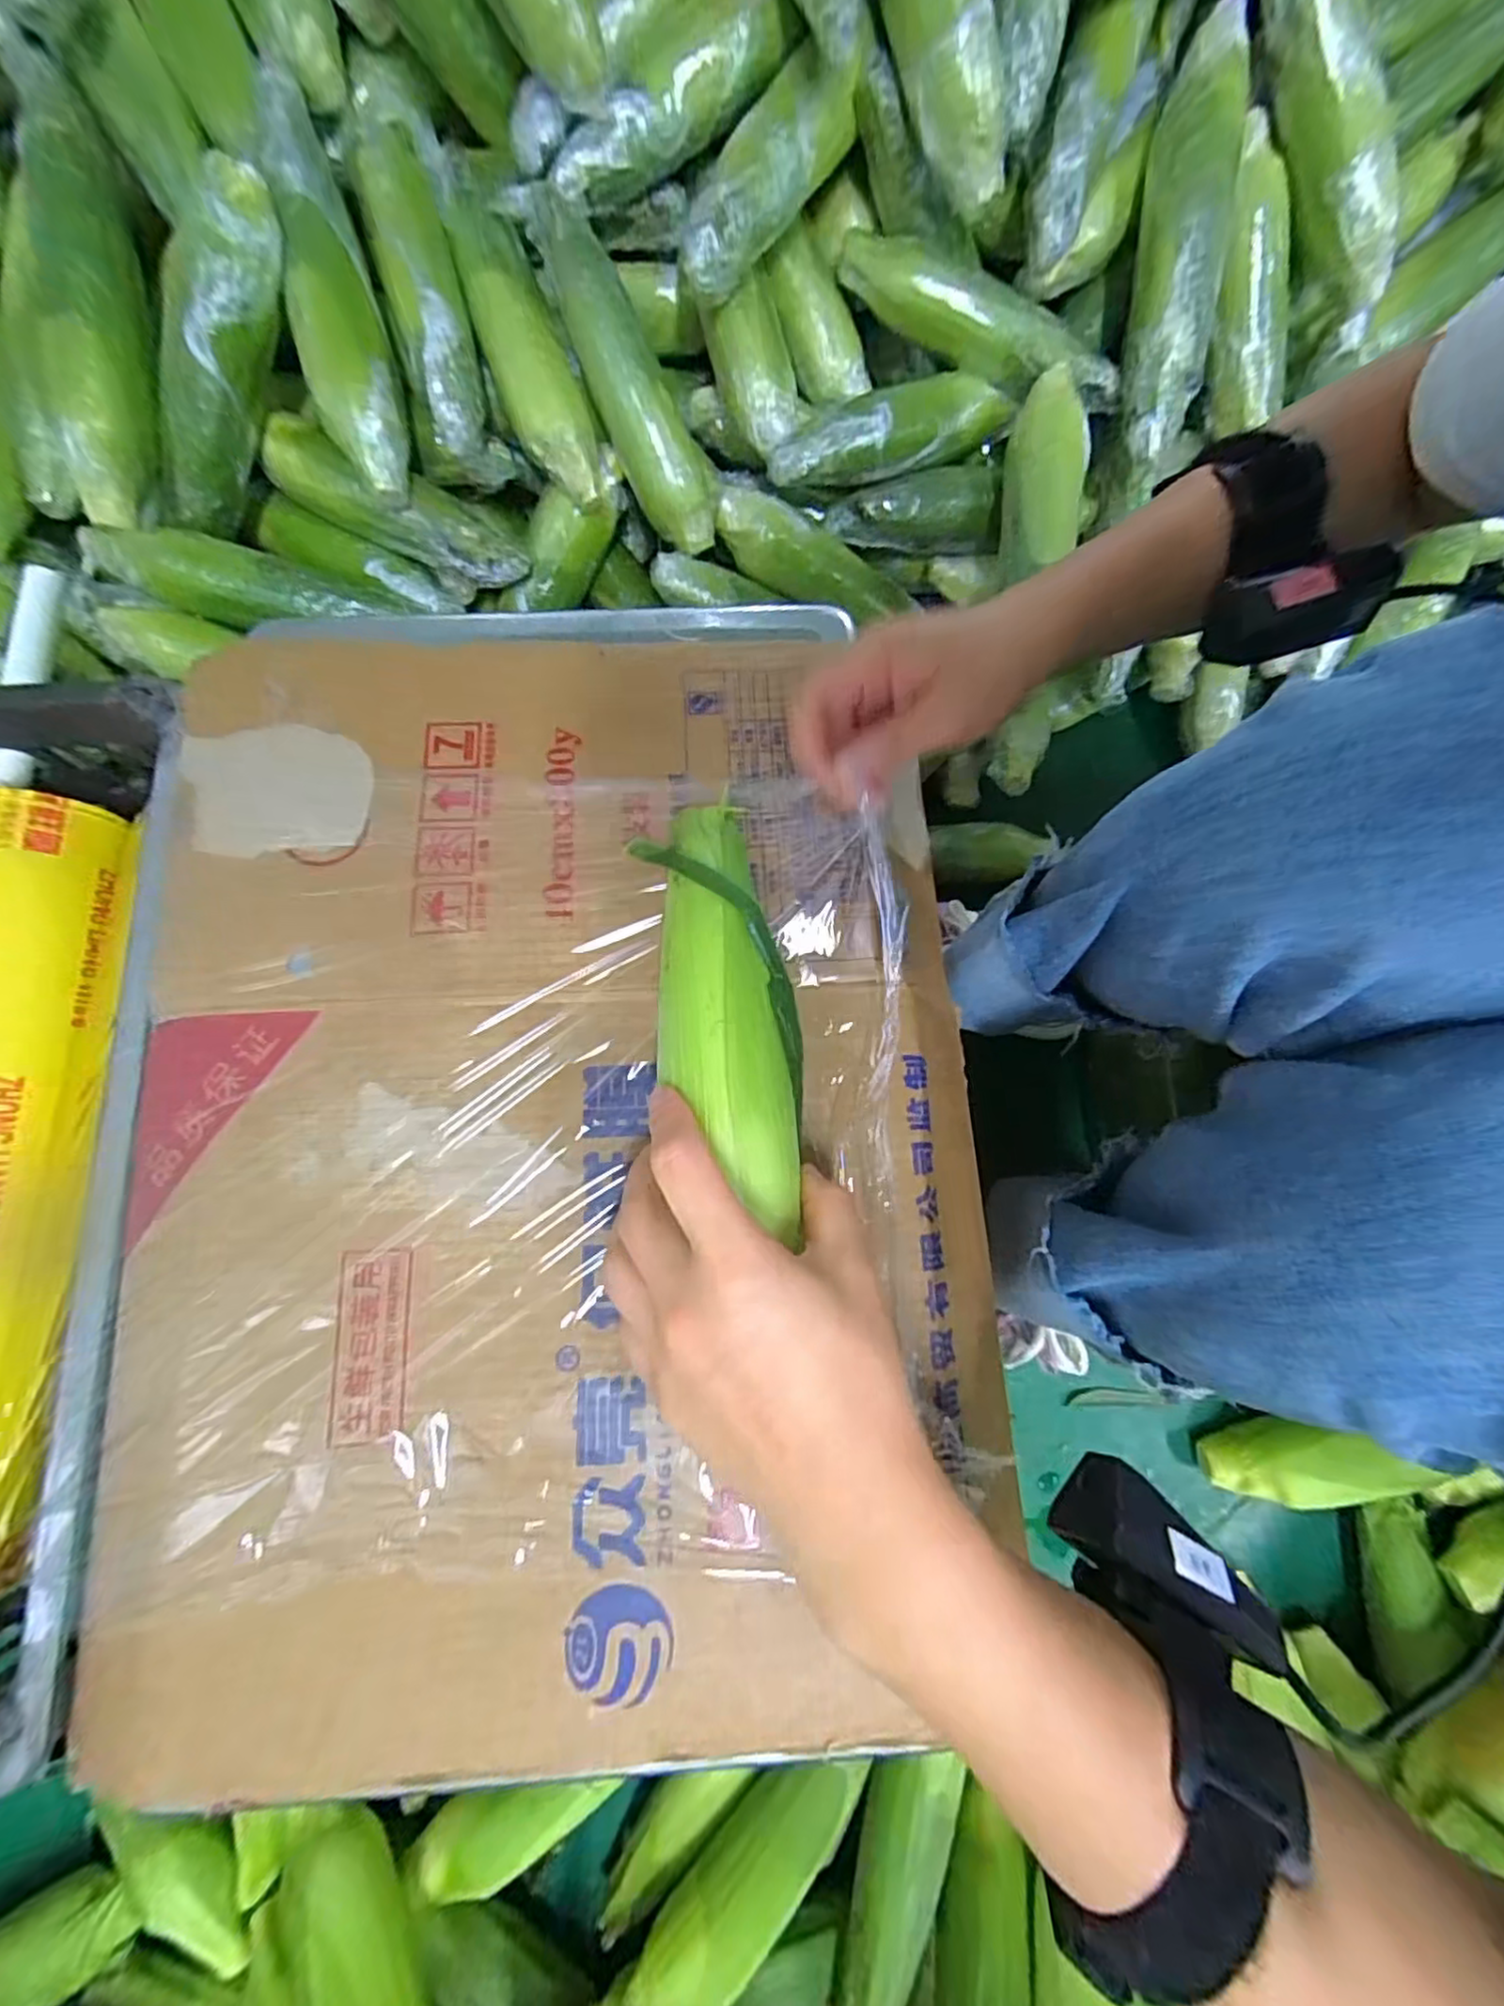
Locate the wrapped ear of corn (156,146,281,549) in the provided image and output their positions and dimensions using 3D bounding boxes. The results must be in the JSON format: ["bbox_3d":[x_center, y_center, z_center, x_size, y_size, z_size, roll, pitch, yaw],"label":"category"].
[{"bbox_3d":[-0.337,-0.399,0.429,0.196,0.049,0.052,-44,76,34],"label":"wrapped ear of corn"}]

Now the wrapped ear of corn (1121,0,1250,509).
[{"bbox_3d":[0.307,-0.525,0.488,0.066,0.047,0.252,1,111,1],"label":"wrapped ear of corn"}]

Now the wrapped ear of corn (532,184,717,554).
[{"bbox_3d":[-0.084,-0.427,0.471,0.056,0.203,0.042,-38,36,-7],"label":"wrapped ear of corn"}]

